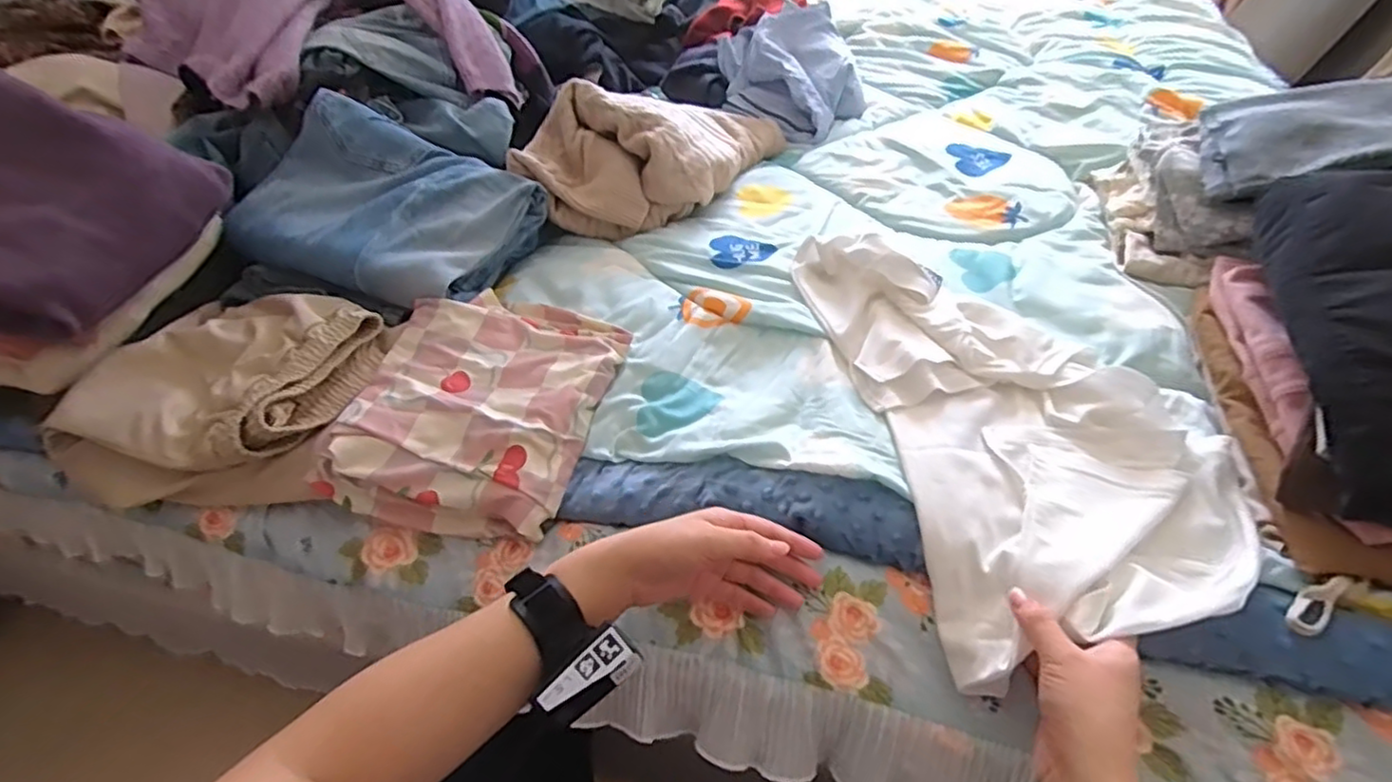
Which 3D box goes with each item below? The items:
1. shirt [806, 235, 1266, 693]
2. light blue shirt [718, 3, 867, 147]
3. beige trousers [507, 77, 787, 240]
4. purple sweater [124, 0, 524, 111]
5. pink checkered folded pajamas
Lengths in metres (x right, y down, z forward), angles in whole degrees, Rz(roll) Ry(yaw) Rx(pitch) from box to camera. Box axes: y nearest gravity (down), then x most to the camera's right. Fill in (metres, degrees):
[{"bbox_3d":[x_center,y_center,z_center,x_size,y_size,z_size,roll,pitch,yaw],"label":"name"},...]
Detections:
[{"bbox_3d":[0.290,0.001,0.610,0.272,0.082,0.467,-8,44,-5],"label":"shirt"},{"bbox_3d":[0.163,-0.532,1.097,0.222,0.125,0.257,-8,44,-5],"label":"light blue shirt"},{"bbox_3d":[-0.048,-0.342,0.910,0.423,0.135,0.199,-28,49,-23],"label":"beige trousers"},{"bbox_3d":[-0.556,-0.536,0.947,0.463,0.194,0.399,-22,47,-19],"label":"purple sweater"},{"bbox_3d":[-0.203,0.005,0.655,0.227,0.070,0.274,8,45,11],"label":"pink checkered folded pajamas"}]

